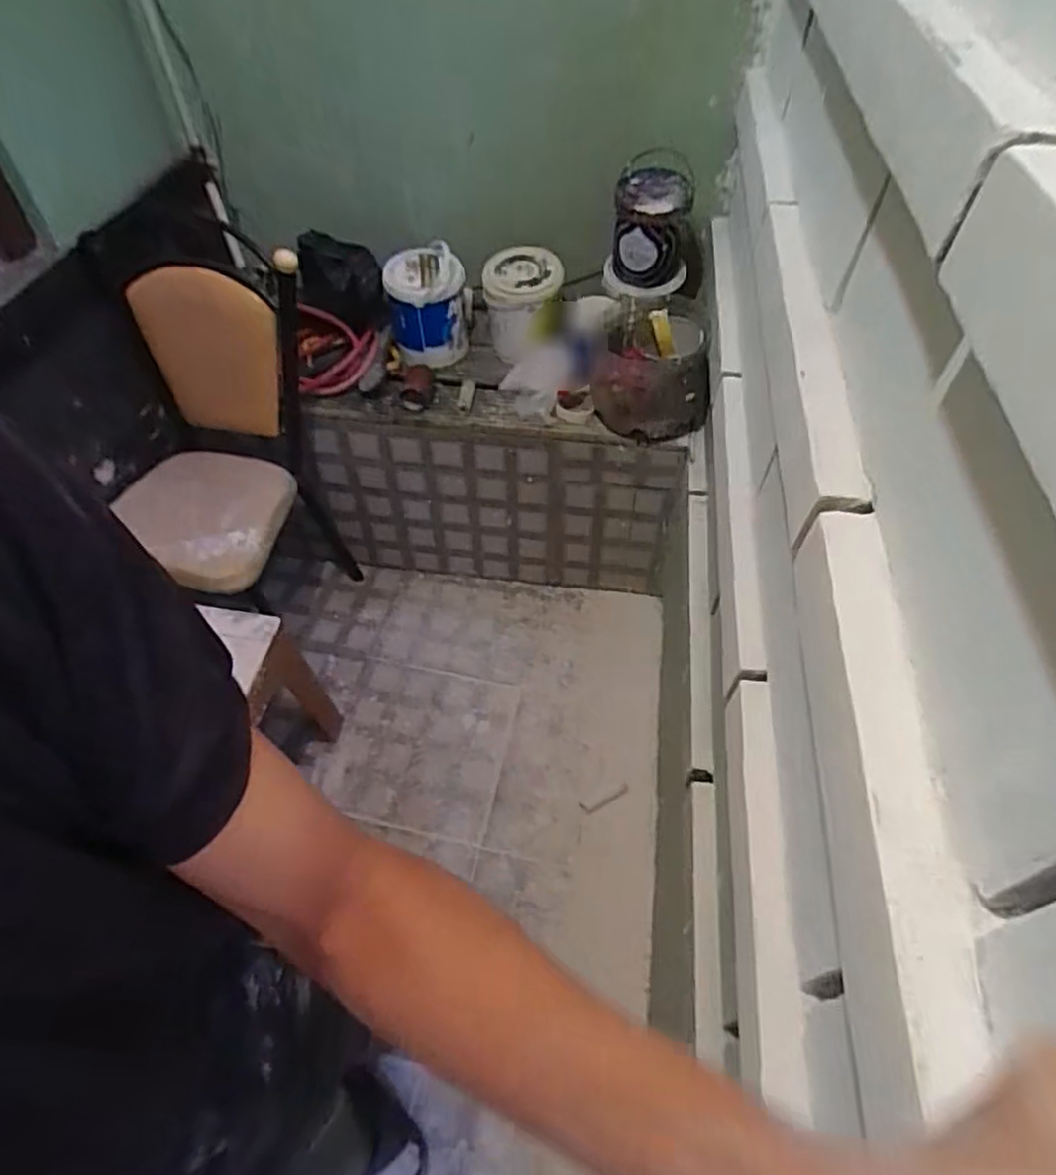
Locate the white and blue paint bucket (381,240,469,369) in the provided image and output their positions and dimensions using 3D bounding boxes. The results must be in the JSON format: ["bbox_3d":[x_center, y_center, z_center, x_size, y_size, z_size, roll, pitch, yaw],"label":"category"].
[{"bbox_3d":[-0.232,-0.650,1.571,0.174,0.199,0.177,1,53,-1],"label":"white and blue paint bucket"}]

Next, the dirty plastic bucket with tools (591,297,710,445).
[{"bbox_3d":[0.260,-0.459,1.425,0.236,0.188,0.219,10,51,8],"label":"dirty plastic bucket with tools"}]

